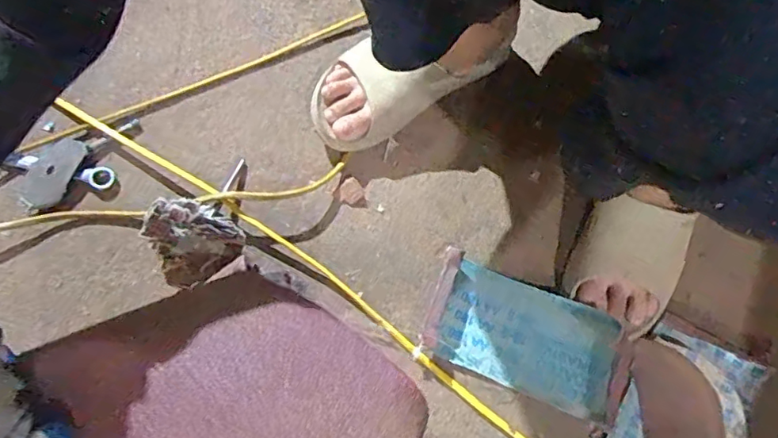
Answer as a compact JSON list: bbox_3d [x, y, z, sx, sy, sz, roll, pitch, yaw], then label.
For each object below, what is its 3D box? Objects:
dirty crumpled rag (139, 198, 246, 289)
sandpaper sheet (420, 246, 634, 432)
[{"bbox_3d":[-0.176,0.021,0.480,0.079,0.067,0.069,34,74,9],"label":"dirty crumpled rag"},{"bbox_3d":[0.119,0.102,0.486,0.174,0.034,0.091,24,72,6],"label":"sandpaper sheet"}]

